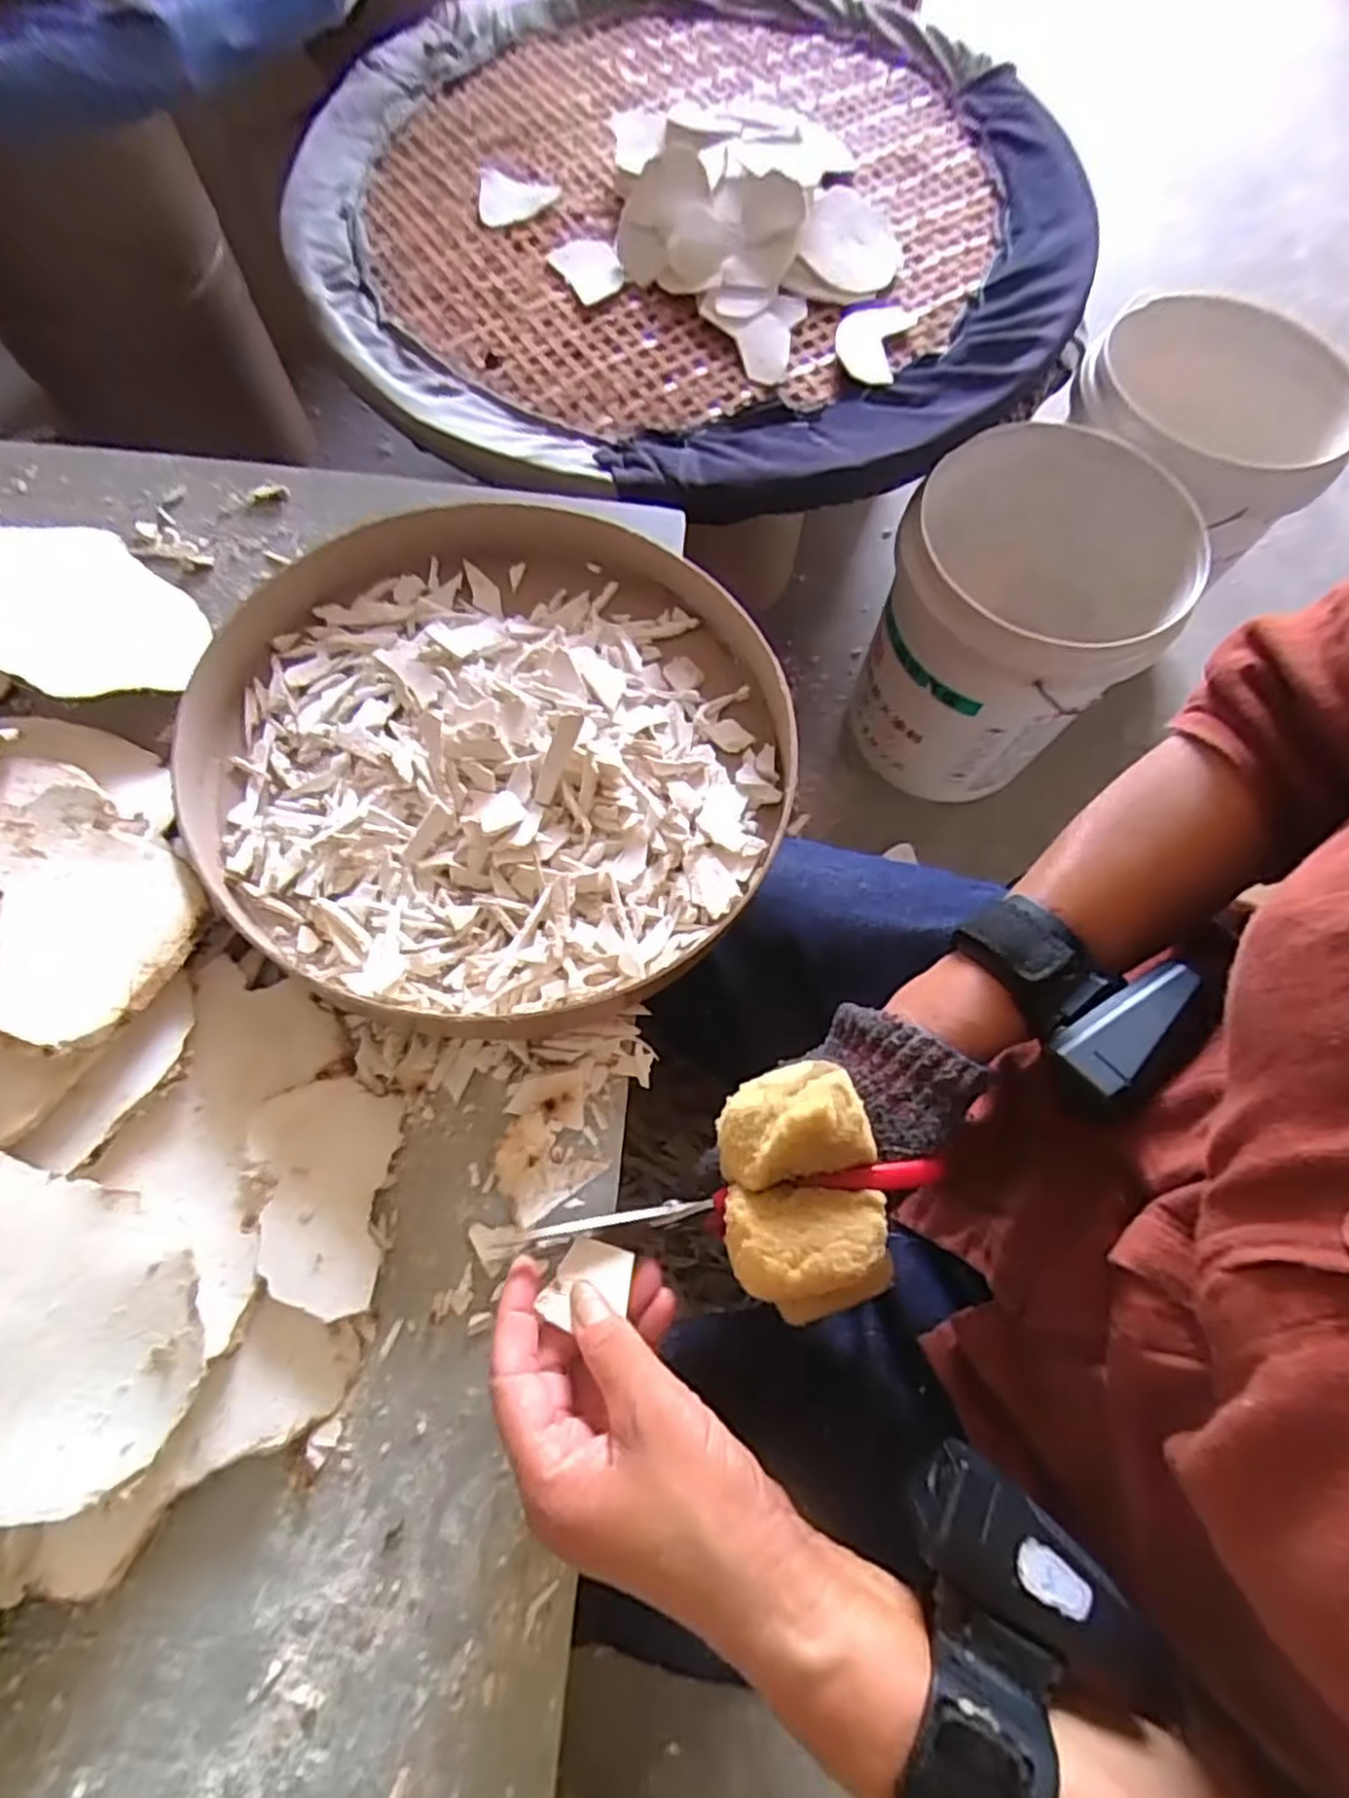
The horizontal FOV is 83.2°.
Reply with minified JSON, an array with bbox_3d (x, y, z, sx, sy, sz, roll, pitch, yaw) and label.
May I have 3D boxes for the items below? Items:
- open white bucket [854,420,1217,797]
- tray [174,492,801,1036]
[{"bbox_3d":[0.370,-0.299,0.884,0.272,0.330,0.272,27,71,8],"label":"open white bucket"},{"bbox_3d":[-0.092,-0.085,0.407,0.298,0.037,0.299,1,70,-2],"label":"tray"}]

